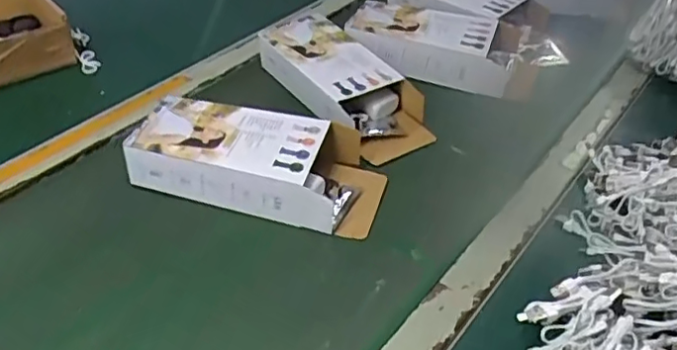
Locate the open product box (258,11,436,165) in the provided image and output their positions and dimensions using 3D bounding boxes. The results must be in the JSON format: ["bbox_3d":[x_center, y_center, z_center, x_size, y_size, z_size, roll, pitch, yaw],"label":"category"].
[{"bbox_3d":[0.001,-0.118,0.747,0.108,0.058,0.270,-25,47,-28],"label":"open product box"}]

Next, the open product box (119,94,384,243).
[{"bbox_3d":[-0.081,-0.019,0.626,0.253,0.060,0.108,11,41,10],"label":"open product box"}]

